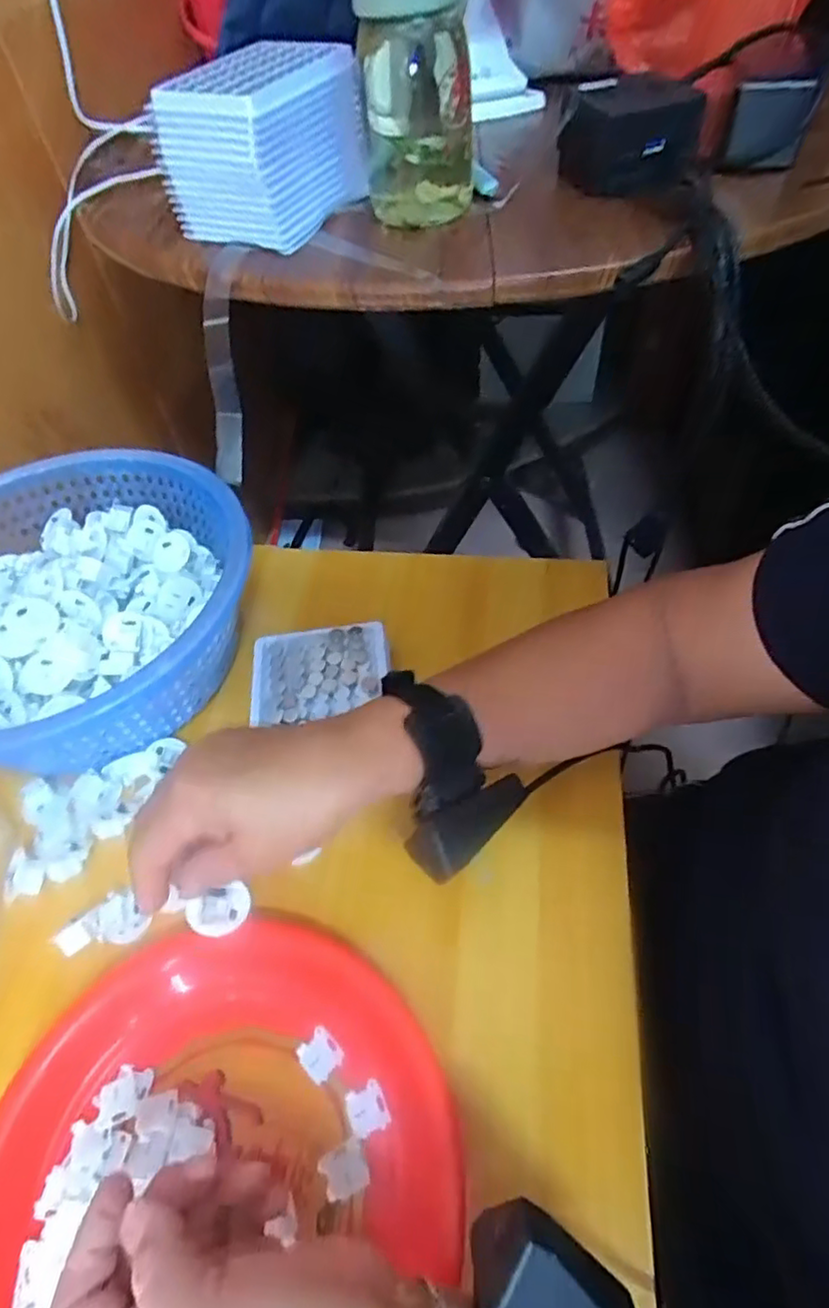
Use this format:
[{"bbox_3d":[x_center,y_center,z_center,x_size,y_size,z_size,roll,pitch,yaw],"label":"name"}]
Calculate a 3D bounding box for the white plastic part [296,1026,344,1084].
[{"bbox_3d":[-0.051,0.213,0.337,0.020,0.004,0.021,-39,59,-23],"label":"white plastic part"}]

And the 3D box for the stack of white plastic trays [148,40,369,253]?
[{"bbox_3d":[-0.105,-0.366,0.454,0.098,0.086,0.126,22,57,19],"label":"stack of white plastic trays"}]

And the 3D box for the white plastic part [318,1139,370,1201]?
[{"bbox_3d":[-0.034,0.251,0.308,0.022,0.004,0.020,-23,54,-13],"label":"white plastic part"}]

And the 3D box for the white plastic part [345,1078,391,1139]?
[{"bbox_3d":[-0.024,0.231,0.321,0.019,0.004,0.021,-19,54,-10],"label":"white plastic part"}]

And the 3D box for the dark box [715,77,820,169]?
[{"bbox_3d":[0.239,-0.359,0.431,0.048,0.046,0.025,18,56,17],"label":"dark box"}]

